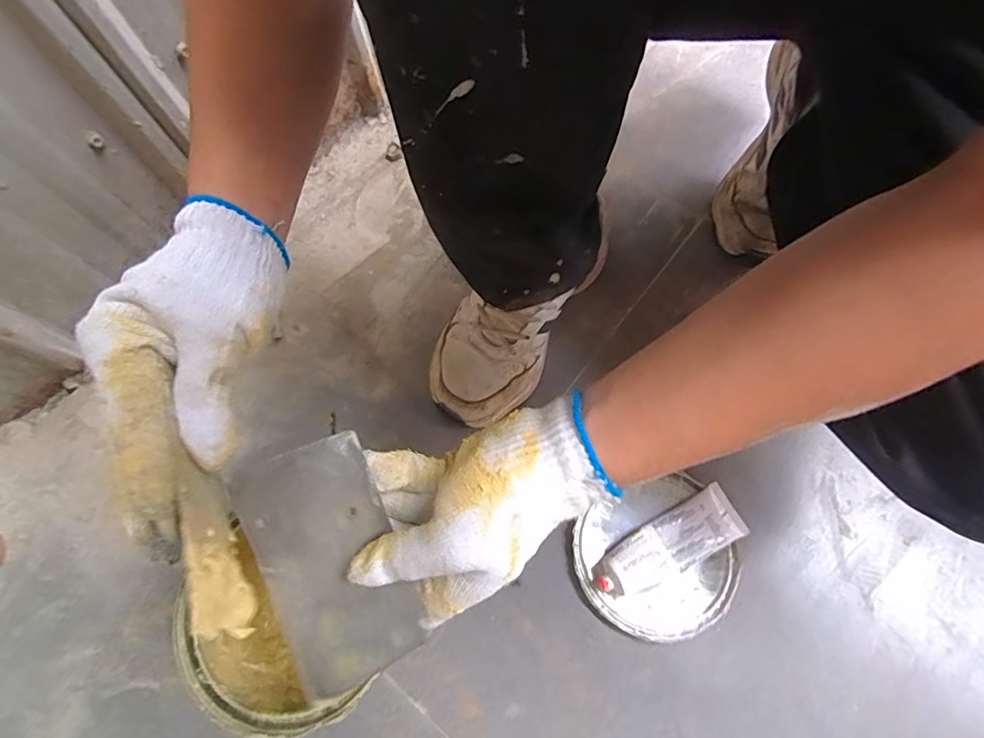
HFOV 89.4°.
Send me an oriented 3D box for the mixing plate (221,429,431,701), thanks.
[{"bbox_3d":[-0.091,0.110,0.279,0.072,0.006,0.136,-20,93,-6],"label":"mixing plate"}]

